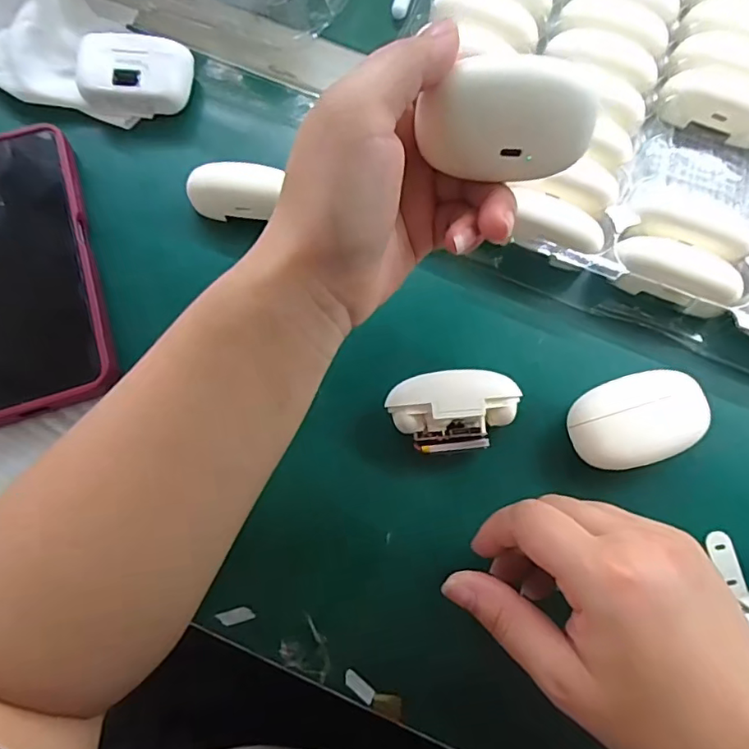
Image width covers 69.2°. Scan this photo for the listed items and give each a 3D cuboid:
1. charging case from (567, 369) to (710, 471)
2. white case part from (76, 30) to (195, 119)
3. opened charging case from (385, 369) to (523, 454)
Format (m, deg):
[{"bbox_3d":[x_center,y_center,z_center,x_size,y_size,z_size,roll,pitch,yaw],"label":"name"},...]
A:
[{"bbox_3d":[0.132,0.022,0.273,0.066,0.029,0.043,-19,76,-4],"label":"charging case"},{"bbox_3d":[-0.141,-0.177,0.324,0.061,0.026,0.043,4,74,-1],"label":"white case part"},{"bbox_3d":[0.040,0.019,0.275,0.063,0.026,0.039,-5,74,-3],"label":"opened charging case"}]

